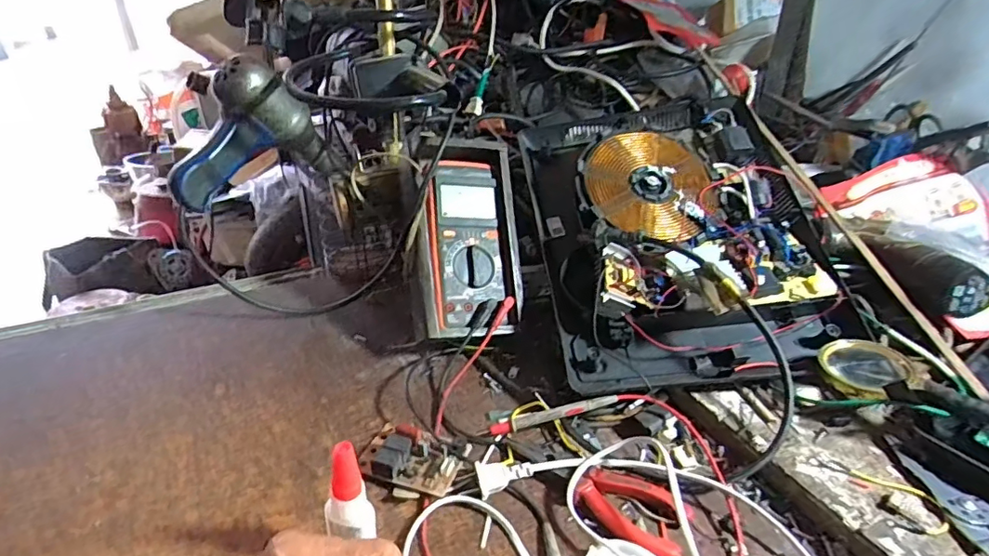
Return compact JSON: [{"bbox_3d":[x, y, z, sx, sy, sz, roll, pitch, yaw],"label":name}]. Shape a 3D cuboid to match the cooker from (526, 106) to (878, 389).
[{"bbox_3d":[0.189,-0.067,0.602,0.295,0.115,0.383,-7,55,-3],"label":"cooker"}]

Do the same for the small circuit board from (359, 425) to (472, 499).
[{"bbox_3d":[-0.066,0.145,0.441,0.079,0.020,0.056,11,33,15],"label":"small circuit board"}]

